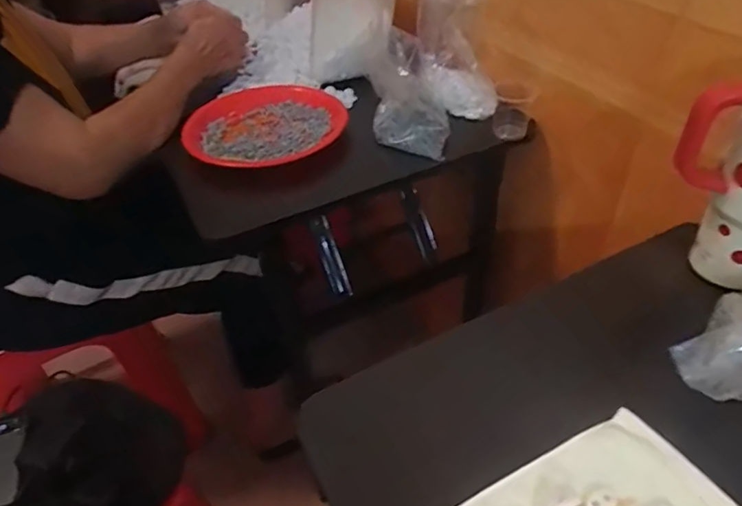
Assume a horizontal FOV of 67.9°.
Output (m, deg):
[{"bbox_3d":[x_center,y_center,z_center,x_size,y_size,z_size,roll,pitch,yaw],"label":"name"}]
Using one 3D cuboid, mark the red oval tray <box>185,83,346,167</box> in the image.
[{"bbox_3d":[-0.158,-0.194,0.817,0.227,0.031,0.232,-20,44,-17],"label":"red oval tray"}]

